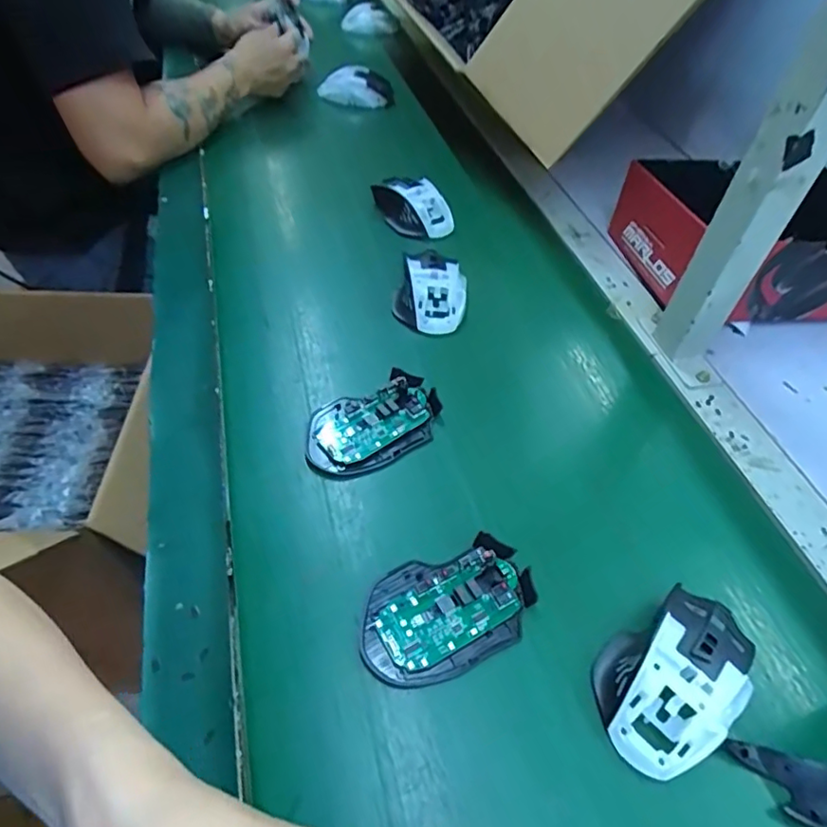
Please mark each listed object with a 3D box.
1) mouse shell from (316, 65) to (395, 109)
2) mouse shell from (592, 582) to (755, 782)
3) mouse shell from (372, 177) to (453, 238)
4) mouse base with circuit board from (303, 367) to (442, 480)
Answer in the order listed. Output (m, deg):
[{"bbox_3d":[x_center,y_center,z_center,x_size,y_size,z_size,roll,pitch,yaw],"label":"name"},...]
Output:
[{"bbox_3d":[-0.084,-0.462,0.797,0.109,0.051,0.052,11,50,3],"label":"mouse shell"},{"bbox_3d":[0.160,0.154,0.332,0.110,0.038,0.070,-26,57,-24],"label":"mouse shell"},{"bbox_3d":[0.000,-0.238,0.634,0.066,0.044,0.103,-24,57,-23],"label":"mouse shell"},{"bbox_3d":[-0.031,0.008,0.445,0.111,0.021,0.071,-20,55,-20],"label":"mouse base with circuit board"}]

